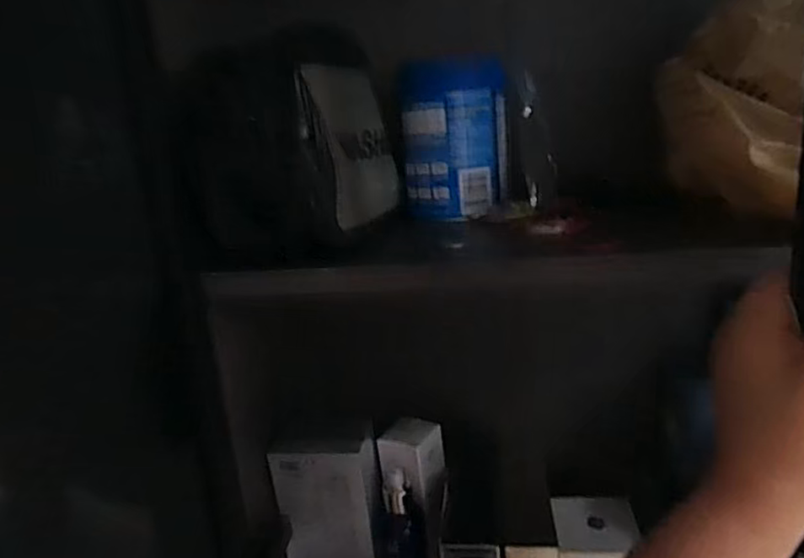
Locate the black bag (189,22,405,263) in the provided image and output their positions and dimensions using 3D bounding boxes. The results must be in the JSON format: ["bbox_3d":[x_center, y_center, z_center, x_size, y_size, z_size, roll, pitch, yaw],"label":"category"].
[{"bbox_3d":[-0.074,-0.100,0.460,0.097,0.140,0.176,-2,15,14],"label":"black bag"}]

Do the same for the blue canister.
[{"bbox_3d":[0.047,-0.129,0.546,0.091,0.133,0.078,4,17,32],"label":"blue canister"}]

